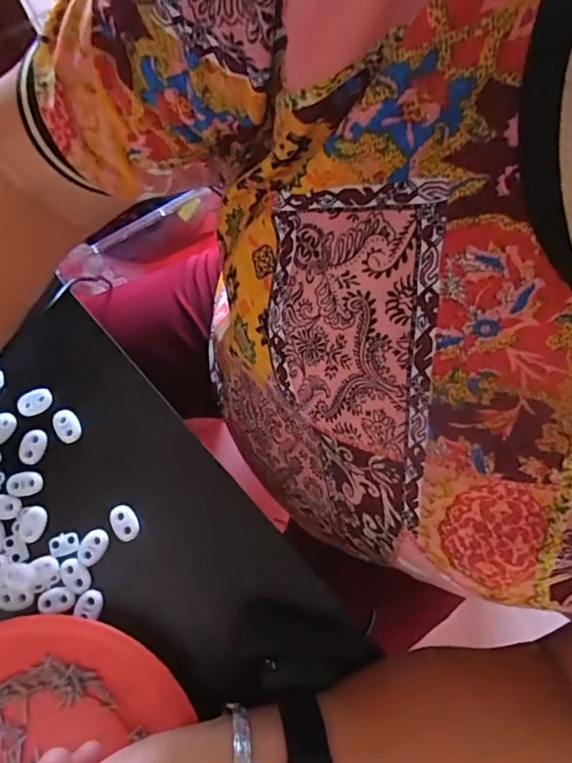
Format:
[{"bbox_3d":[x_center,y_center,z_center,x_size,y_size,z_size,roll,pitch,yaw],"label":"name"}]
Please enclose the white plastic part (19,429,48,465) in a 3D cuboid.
[{"bbox_3d":[-0.170,0.043,0.366,0.015,0.004,0.023,16,75,5],"label":"white plastic part"}]

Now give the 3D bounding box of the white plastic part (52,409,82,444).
[{"bbox_3d":[-0.149,0.030,0.372,0.017,0.004,0.022,-20,75,-5],"label":"white plastic part"}]

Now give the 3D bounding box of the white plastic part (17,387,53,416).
[{"bbox_3d":[-0.172,0.014,0.374,0.024,0.004,0.016,-26,75,-7],"label":"white plastic part"}]

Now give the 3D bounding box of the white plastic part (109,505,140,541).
[{"bbox_3d":[-0.105,0.091,0.354,0.016,0.004,0.023,-34,76,-9],"label":"white plastic part"}]

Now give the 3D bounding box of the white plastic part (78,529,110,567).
[{"bbox_3d":[-0.125,0.106,0.352,0.017,0.004,0.023,23,75,7],"label":"white plastic part"}]

